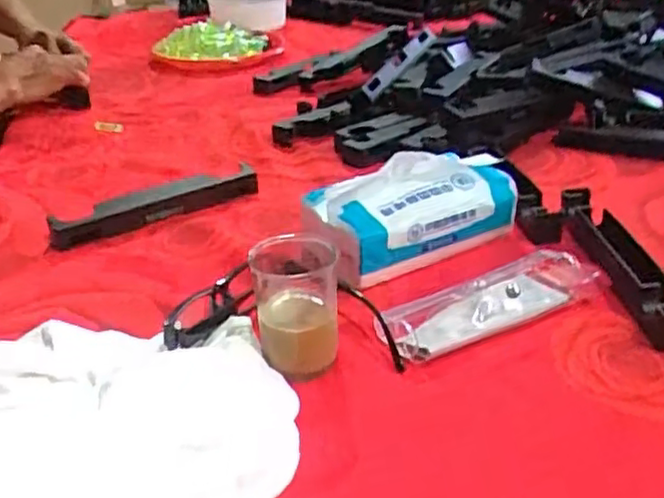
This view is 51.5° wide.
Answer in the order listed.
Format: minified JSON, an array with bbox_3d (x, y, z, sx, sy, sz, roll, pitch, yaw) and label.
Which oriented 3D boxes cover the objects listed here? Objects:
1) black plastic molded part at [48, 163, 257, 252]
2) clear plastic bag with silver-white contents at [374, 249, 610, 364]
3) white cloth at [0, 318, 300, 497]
[{"bbox_3d":[-0.165,-0.042,0.657,0.199,0.030,0.026,-18,32,-23],"label":"black plastic molded part"},{"bbox_3d":[0.112,0.035,0.481,0.161,0.025,0.053,-17,32,-22],"label":"clear plastic bag with silver-white contents"},{"bbox_3d":[-0.150,0.097,0.387,0.254,0.033,0.171,-4,29,0],"label":"white cloth"}]

